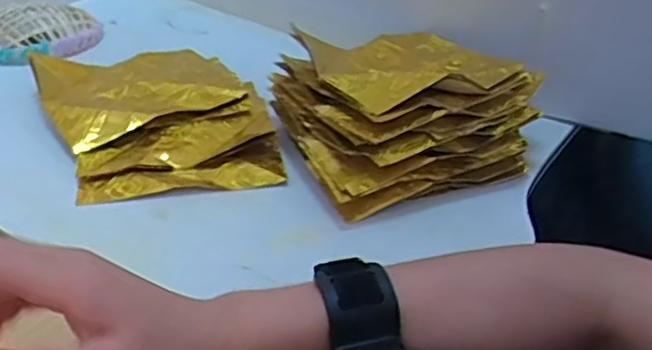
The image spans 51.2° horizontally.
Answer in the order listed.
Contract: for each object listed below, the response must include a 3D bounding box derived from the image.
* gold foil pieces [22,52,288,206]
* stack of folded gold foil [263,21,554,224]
[{"bbox_3d":[-0.138,-0.054,0.560,0.164,0.020,0.227,-14,39,-21],"label":"gold foil pieces"},{"bbox_3d":[0.060,-0.059,0.540,0.189,0.067,0.177,-13,39,-20],"label":"stack of folded gold foil"}]

